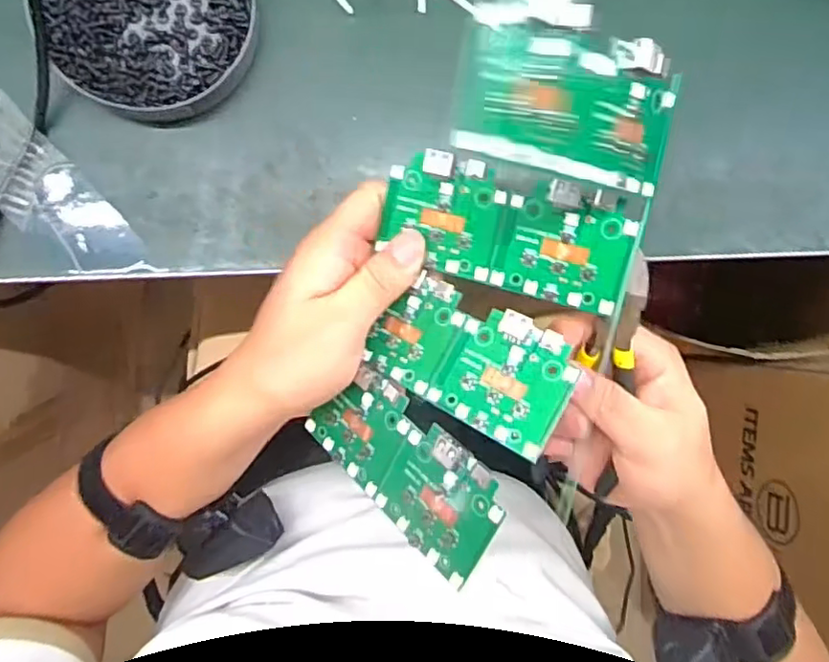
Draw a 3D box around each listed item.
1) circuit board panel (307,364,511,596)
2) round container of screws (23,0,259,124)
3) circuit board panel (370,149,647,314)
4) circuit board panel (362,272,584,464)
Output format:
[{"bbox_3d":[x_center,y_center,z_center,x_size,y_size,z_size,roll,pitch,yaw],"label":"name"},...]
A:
[{"bbox_3d":[-0.008,0.061,0.286,0.112,0.007,0.055,36,109,35],"label":"circuit board panel"},{"bbox_3d":[-0.141,-0.172,0.330,0.110,0.020,0.110,0,93,-6],"label":"round container of screws"},{"bbox_3d":[0.041,-0.047,0.285,0.113,0.008,0.052,16,106,12],"label":"circuit board panel"},{"bbox_3d":[0.024,0.012,0.285,0.097,0.007,0.053,28,87,29],"label":"circuit board panel"}]

